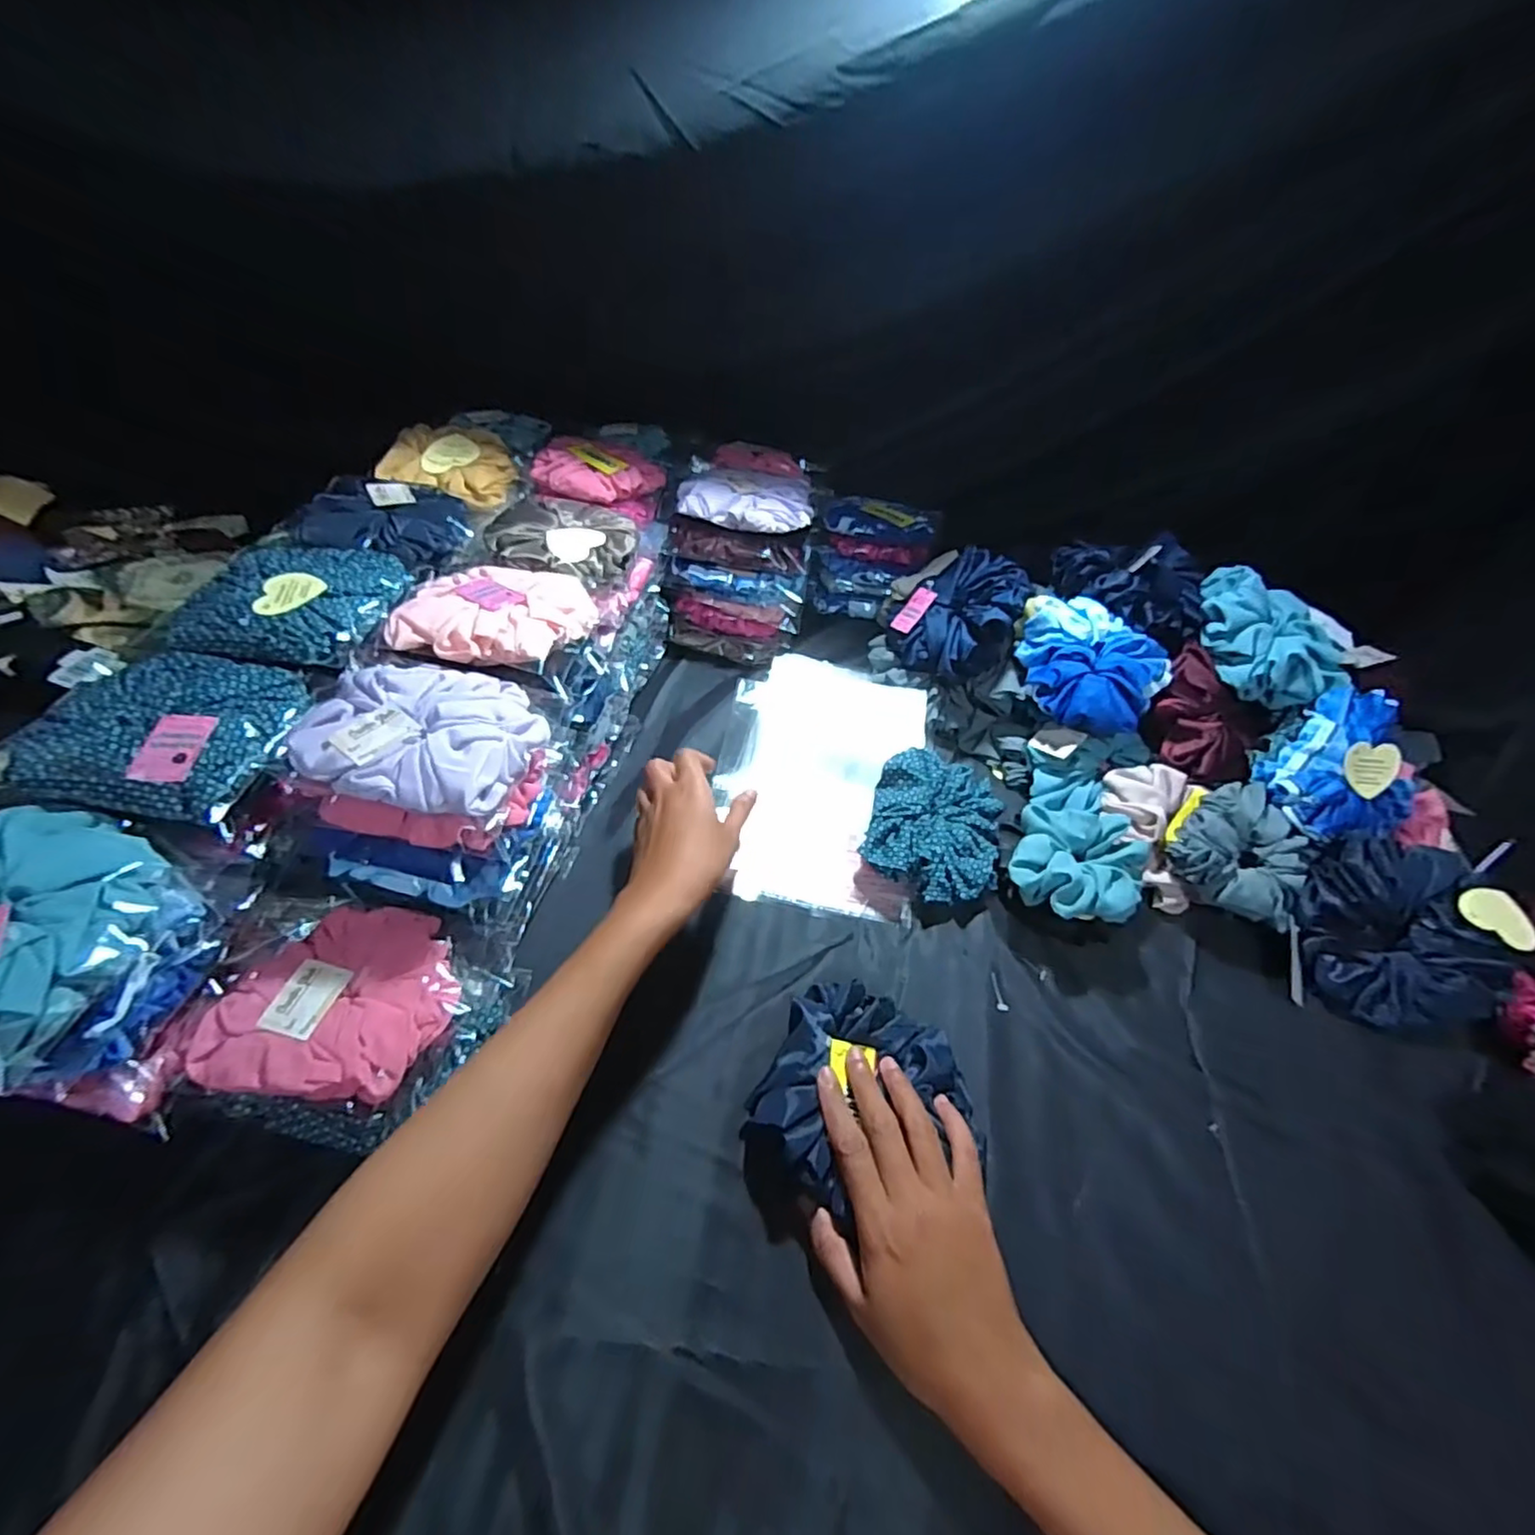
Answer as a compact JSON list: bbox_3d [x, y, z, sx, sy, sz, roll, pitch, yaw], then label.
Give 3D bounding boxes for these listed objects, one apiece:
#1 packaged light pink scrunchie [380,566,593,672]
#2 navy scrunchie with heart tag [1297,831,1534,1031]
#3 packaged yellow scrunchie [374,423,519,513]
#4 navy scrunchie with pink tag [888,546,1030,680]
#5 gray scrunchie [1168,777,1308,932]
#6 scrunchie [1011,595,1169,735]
[{"bbox_3d":[-0.185,-0.114,0.467,0.121,0.015,0.113,12,48,5],"label":"packaged light pink scrunchie"},{"bbox_3d":[0.465,0.119,0.485,0.137,0.030,0.133,-2,80,8],"label":"navy scrunchie with heart tag"},{"bbox_3d":[-0.299,-0.287,0.627,0.115,0.032,0.103,9,48,1],"label":"packaged yellow scrunchie"},{"bbox_3d":[0.173,-0.142,0.615,0.111,0.089,0.107,20,49,11],"label":"navy scrunchie with pink tag"},{"bbox_3d":[0.366,0.064,0.502,0.092,0.045,0.092,37,54,24],"label":"gray scrunchie"},{"bbox_3d":[0.268,-0.089,0.560,0.092,0.057,0.128,-31,58,-29],"label":"scrunchie"}]

